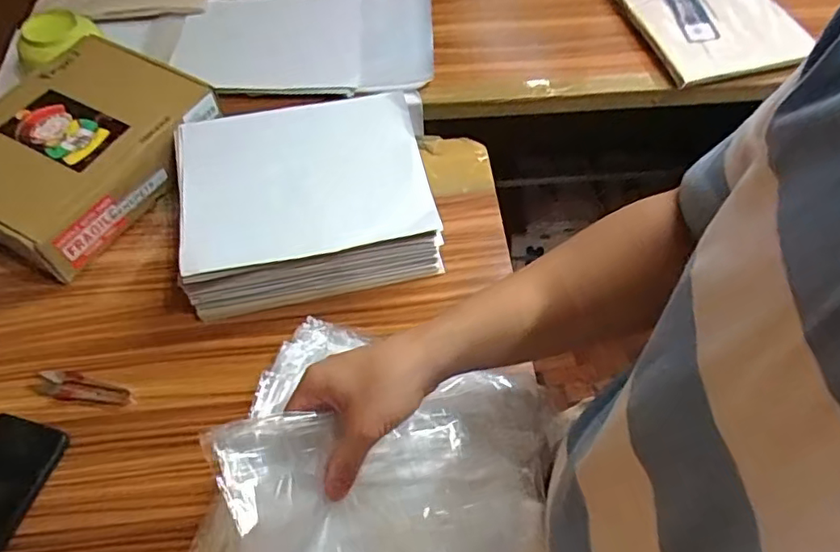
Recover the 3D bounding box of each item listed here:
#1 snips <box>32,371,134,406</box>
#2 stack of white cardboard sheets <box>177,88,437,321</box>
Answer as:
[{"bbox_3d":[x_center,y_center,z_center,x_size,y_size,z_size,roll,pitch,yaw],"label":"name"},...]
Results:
[{"bbox_3d":[-0.323,0.107,0.567,0.095,0.004,0.027,7,58,6],"label":"snips"},{"bbox_3d":[-0.124,-0.086,0.647,0.262,0.087,0.212,-12,58,-6],"label":"stack of white cardboard sheets"}]

